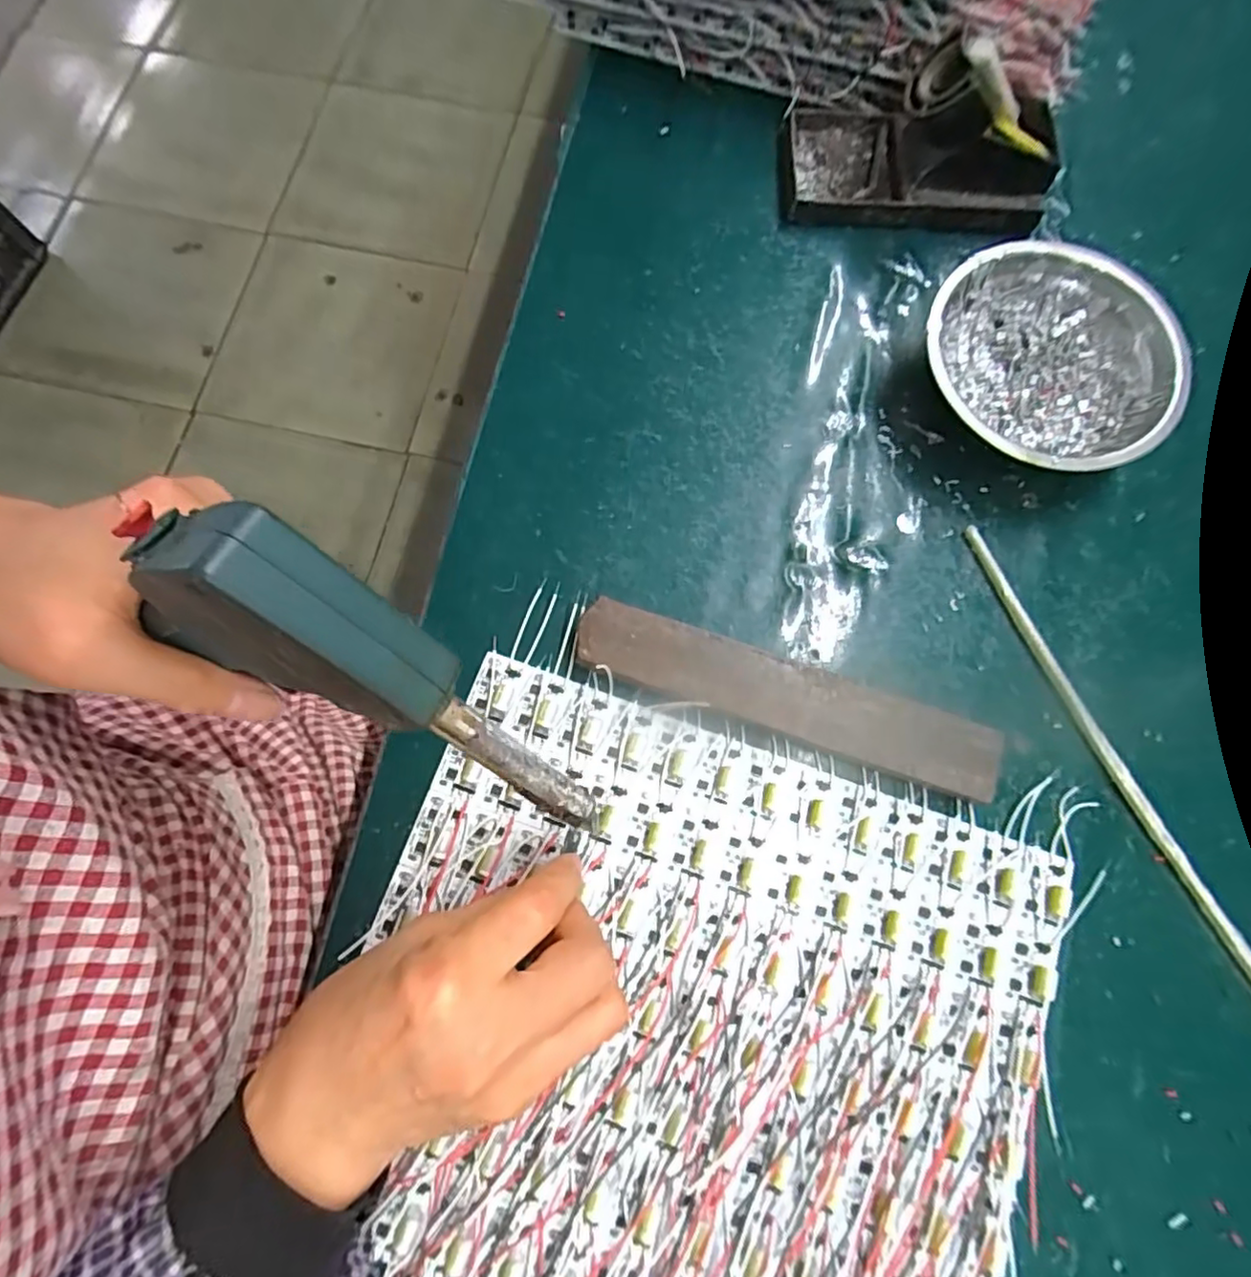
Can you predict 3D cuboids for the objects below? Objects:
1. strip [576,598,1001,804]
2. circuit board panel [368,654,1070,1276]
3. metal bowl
[{"bbox_3d":[0.074,0.028,0.299,0.195,0.017,0.036,19,77,3],"label":"strip"},{"bbox_3d":[0.030,0.167,0.271,0.285,0.009,0.243,19,77,3],"label":"circuit board panel"},{"bbox_3d":[0.218,-0.140,0.331,0.120,0.040,0.125,0,77,-1],"label":"metal bowl"}]

